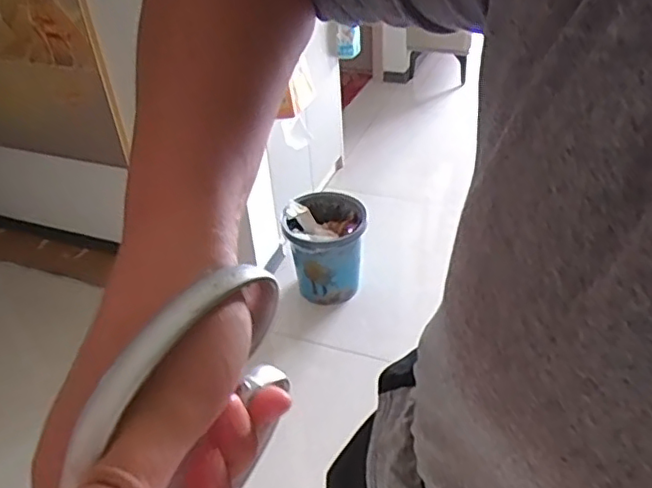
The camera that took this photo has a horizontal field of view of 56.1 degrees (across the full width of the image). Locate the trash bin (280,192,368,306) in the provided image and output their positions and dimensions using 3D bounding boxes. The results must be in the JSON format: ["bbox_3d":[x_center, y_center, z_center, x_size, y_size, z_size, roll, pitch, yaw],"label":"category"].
[{"bbox_3d":[0.008,0.014,1.867,0.225,0.243,0.238,-4,37,1],"label":"trash bin"}]

